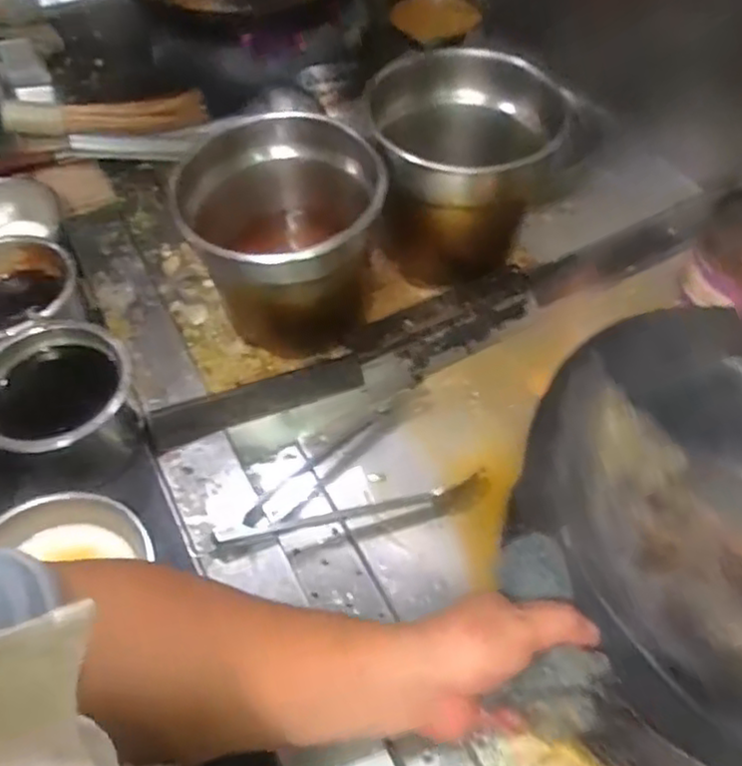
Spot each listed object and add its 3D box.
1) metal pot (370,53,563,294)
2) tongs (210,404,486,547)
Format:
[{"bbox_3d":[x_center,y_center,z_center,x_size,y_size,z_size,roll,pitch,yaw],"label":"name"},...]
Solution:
[{"bbox_3d":[0.114,-0.262,0.875,0.208,0.218,0.210,0,55,0],"label":"metal pot"},{"bbox_3d":[-0.019,0.116,0.728,0.282,0.045,0.139,-33,61,-21],"label":"tongs"}]

